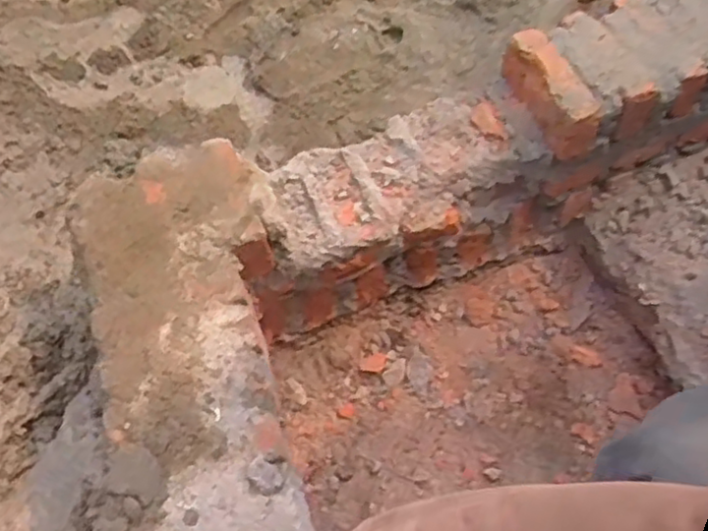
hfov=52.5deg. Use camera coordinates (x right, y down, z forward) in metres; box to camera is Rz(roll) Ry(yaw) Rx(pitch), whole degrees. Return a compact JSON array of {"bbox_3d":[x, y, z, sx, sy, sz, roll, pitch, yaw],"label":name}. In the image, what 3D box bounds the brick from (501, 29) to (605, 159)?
[{"bbox_3d":[0.241,-0.213,0.881,0.052,0.083,0.165,-26,78,-15],"label":"brick"}]

